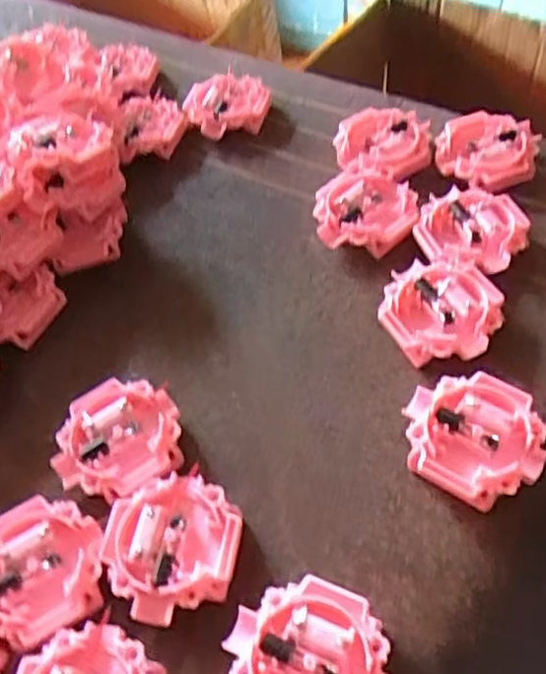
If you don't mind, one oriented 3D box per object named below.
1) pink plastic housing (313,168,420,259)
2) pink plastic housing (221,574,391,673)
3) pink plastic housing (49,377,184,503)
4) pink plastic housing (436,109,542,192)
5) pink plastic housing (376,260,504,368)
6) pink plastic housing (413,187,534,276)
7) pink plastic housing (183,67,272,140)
[{"bbox_3d":[0.049,-0.067,0.353,0.052,0.016,0.051,10,57,15],"label":"pink plastic housing"},{"bbox_3d":[0.012,0.112,0.229,0.055,0.016,0.052,16,59,19],"label":"pink plastic housing"},{"bbox_3d":[-0.067,0.046,0.290,0.053,0.015,0.053,-4,54,6],"label":"pink plastic housing"},{"bbox_3d":[0.117,-0.102,0.365,0.052,0.016,0.047,10,57,15],"label":"pink plastic housing"},{"bbox_3d":[0.077,-0.011,0.308,0.052,0.015,0.052,-4,54,6],"label":"pink plastic housing"},{"bbox_3d":[0.100,-0.053,0.334,0.052,0.014,0.051,-4,54,6],"label":"pink plastic housing"},{"bbox_3d":[-0.028,-0.146,0.421,0.051,0.018,0.053,-3,54,4],"label":"pink plastic housing"}]

